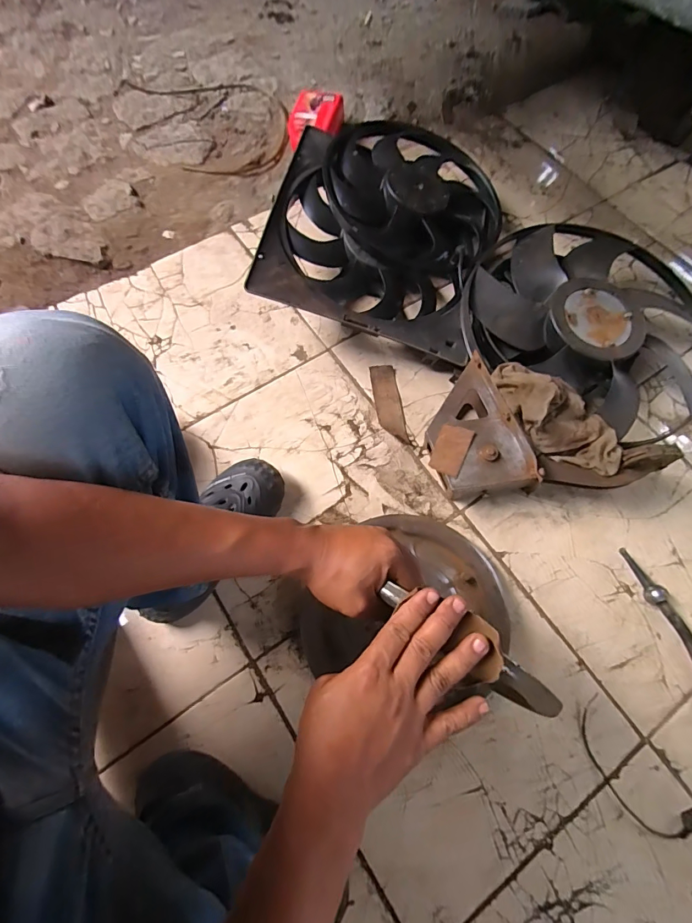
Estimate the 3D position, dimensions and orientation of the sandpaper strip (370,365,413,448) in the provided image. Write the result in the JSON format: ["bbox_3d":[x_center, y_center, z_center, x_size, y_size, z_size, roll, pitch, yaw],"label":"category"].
[{"bbox_3d":[0.082,-0.107,0.799,0.047,0.004,0.169,-11,71,4],"label":"sandpaper strip"}]

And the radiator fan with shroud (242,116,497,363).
[{"bbox_3d":[0.084,-0.472,0.861,0.410,0.155,0.516,13,68,4],"label":"radiator fan with shroud"}]

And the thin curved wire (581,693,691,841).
[{"bbox_3d":[0.398,0.434,0.582,0.075,0.019,0.185,-35,73,-10],"label":"thin curved wire"}]

